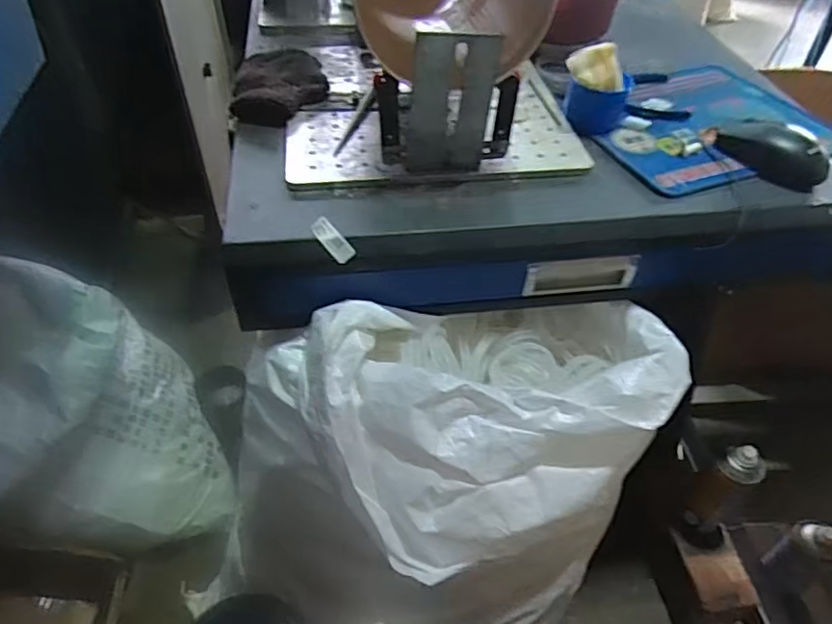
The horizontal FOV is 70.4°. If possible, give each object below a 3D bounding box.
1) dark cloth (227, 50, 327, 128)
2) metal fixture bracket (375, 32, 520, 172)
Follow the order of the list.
[{"bbox_3d":[-0.149,-0.252,0.657,0.097,0.024,0.138,1,45,0],"label":"dark cloth"},{"bbox_3d":[0.029,-0.182,0.516,0.121,0.118,0.026,-3,45,-4],"label":"metal fixture bracket"}]

